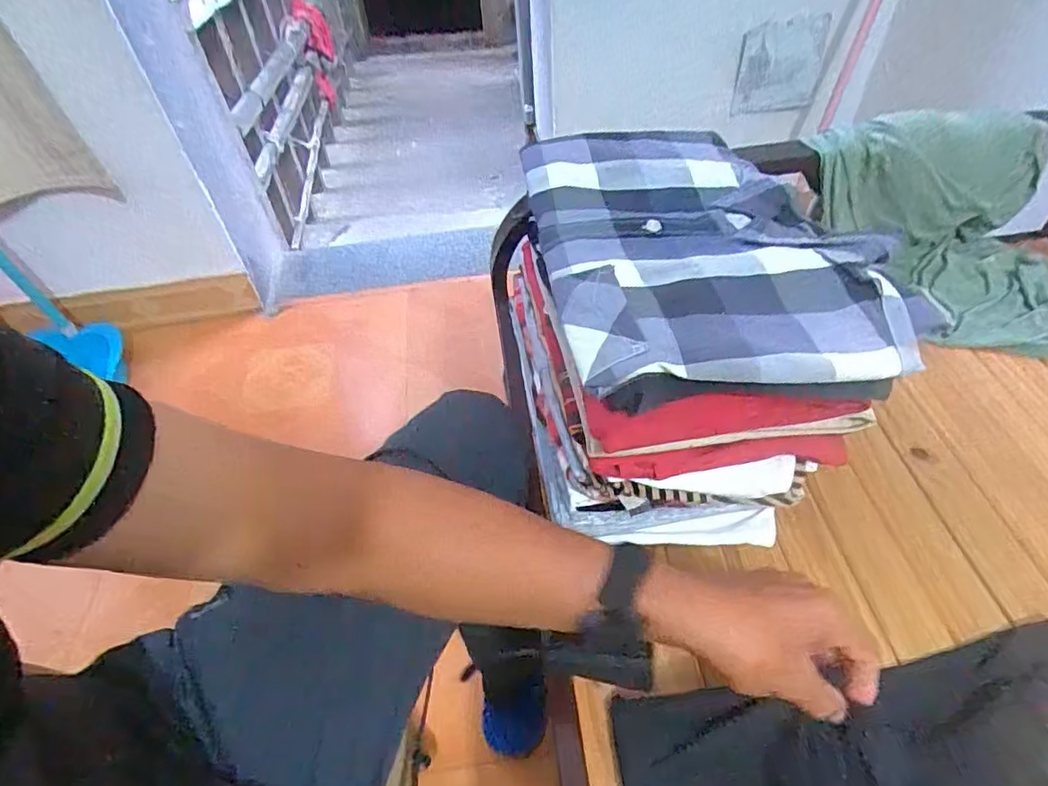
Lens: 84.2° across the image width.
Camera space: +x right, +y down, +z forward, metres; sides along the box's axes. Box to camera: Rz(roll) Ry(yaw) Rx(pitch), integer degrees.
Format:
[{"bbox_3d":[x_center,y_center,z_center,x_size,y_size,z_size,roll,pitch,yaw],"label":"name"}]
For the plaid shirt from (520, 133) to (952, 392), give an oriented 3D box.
[{"bbox_3d":[0.136,-0.133,0.470,0.243,0.031,0.341,-5,48,-2],"label":"plaid shirt"}]

